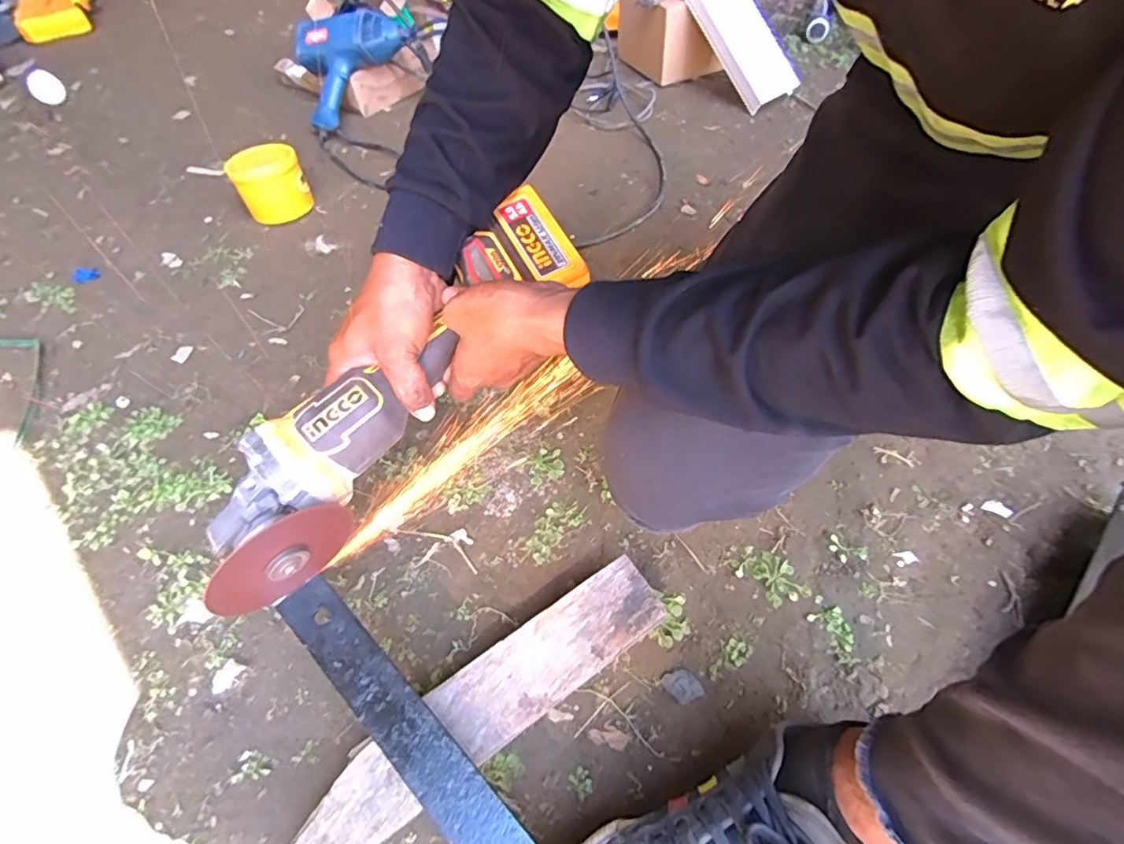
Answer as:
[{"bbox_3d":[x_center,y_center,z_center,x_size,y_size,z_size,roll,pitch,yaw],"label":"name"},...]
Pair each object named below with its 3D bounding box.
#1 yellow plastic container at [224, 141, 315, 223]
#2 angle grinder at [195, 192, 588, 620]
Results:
[{"bbox_3d":[-0.503,-0.410,0.945,0.111,0.099,0.091,-28,55,-17],"label":"yellow plastic container"},{"bbox_3d":[-0.116,-0.021,0.416,0.097,0.082,0.369,32,76,26],"label":"angle grinder"}]

